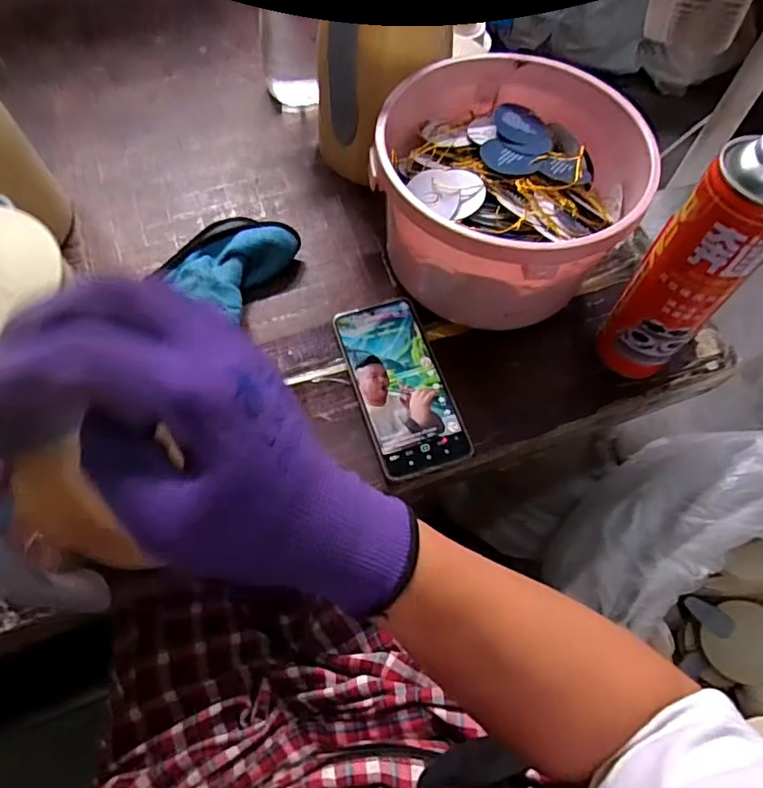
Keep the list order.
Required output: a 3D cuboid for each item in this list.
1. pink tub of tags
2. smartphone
[{"bbox_3d":[0.109,-0.177,0.499,0.212,0.132,0.206,1,64,-2],"label":"pink tub of tags"},{"bbox_3d":[0.016,-0.009,0.481,0.077,0.013,0.164,-16,66,-9],"label":"smartphone"}]

